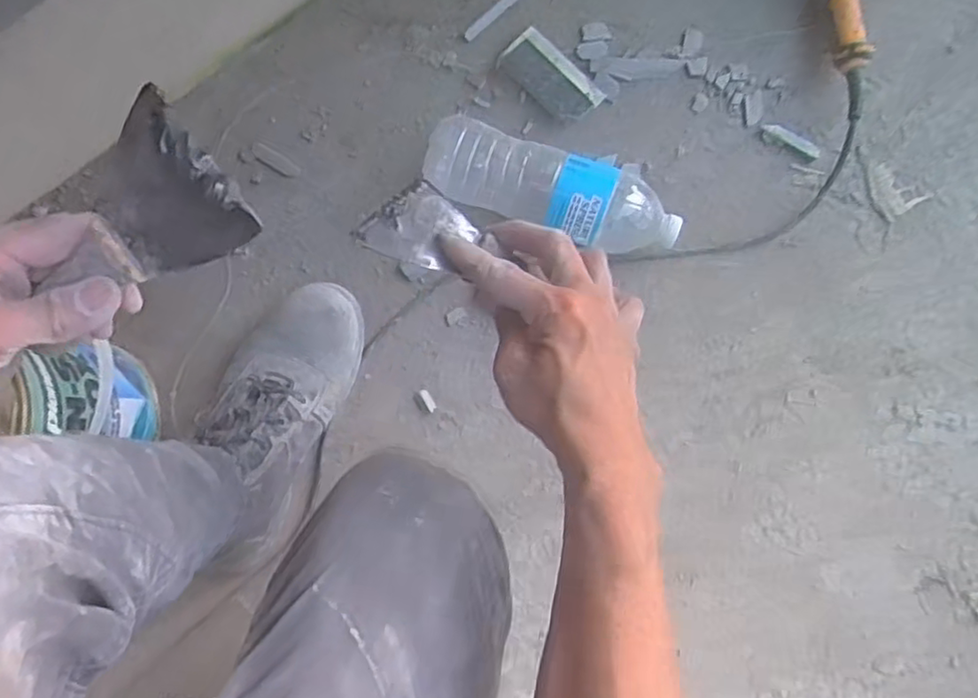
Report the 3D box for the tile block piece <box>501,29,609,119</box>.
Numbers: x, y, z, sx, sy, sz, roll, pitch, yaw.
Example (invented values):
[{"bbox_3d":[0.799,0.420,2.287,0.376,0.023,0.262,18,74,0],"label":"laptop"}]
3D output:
[{"bbox_3d":[0.064,-0.280,0.693,0.050,0.020,0.108,-44,83,-5],"label":"tile block piece"}]

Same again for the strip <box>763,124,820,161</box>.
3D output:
[{"bbox_3d":[0.310,-0.213,0.687,0.060,0.004,0.020,26,83,5],"label":"strip"}]

